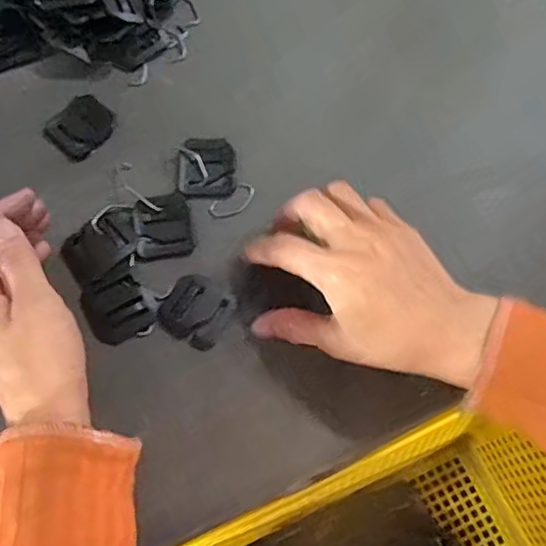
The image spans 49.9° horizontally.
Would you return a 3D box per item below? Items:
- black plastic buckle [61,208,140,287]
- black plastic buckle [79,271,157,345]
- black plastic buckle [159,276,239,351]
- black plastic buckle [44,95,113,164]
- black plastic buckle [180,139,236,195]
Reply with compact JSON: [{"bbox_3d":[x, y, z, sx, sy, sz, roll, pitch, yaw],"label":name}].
[{"bbox_3d":[-0.109,-0.019,0.376,0.052,0.004,0.035,-36,74,-13],"label":"black plastic buckle"},{"bbox_3d":[-0.096,0.021,0.362,0.038,0.004,0.042,-28,72,-11],"label":"black plastic buckle"},{"bbox_3d":[-0.047,0.023,0.365,0.041,0.004,0.040,29,71,10],"label":"black plastic buckle"},{"bbox_3d":[-0.133,-0.102,0.406,0.040,0.004,0.045,40,73,13],"label":"black plastic buckle"},{"bbox_3d":[-0.044,-0.070,0.394,0.035,0.008,0.040,0,69,-1],"label":"black plastic buckle"}]

